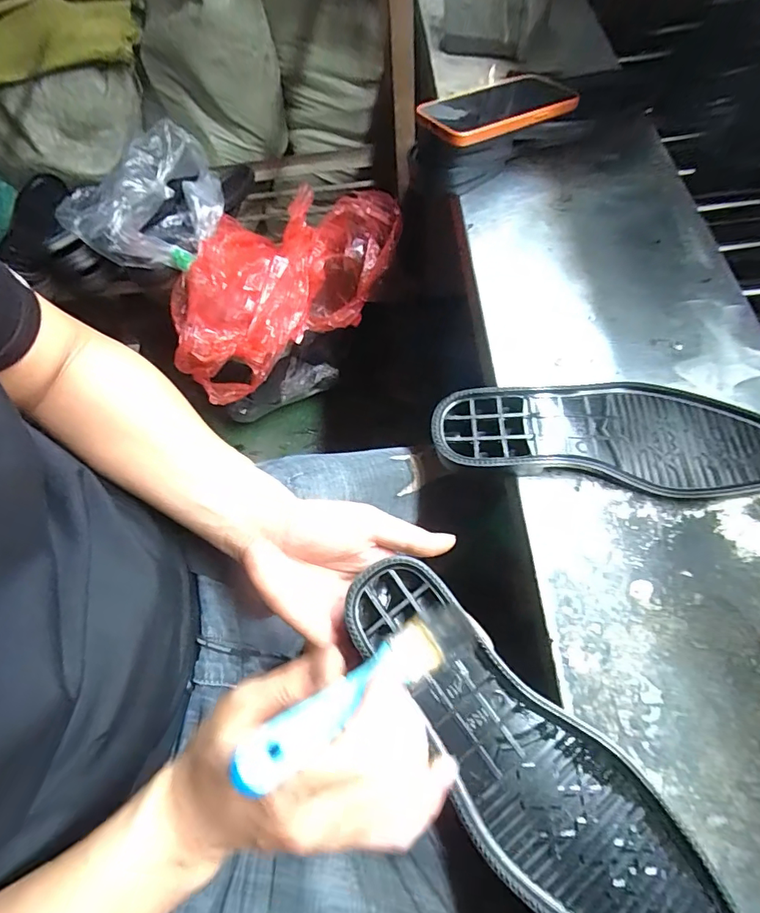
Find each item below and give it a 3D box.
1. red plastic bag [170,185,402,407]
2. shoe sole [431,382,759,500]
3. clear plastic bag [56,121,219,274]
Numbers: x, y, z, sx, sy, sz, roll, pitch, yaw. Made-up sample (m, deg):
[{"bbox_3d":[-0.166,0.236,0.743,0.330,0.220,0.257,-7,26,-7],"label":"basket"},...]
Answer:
[{"bbox_3d":[-0.178,-0.294,0.805,0.389,0.158,0.241,-36,65,-11],"label":"red plastic bag"},{"bbox_3d":[0.181,-0.019,0.366,0.270,0.017,0.089,6,65,9],"label":"shoe sole"},{"bbox_3d":[-0.387,-0.418,0.793,0.258,0.123,0.190,-29,64,-8],"label":"clear plastic bag"}]

